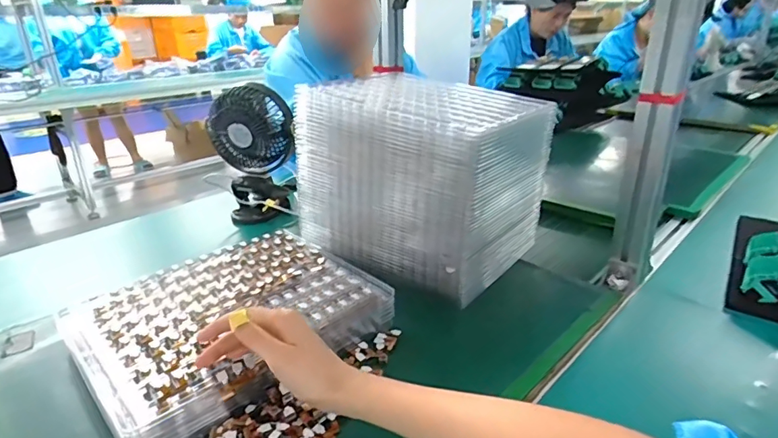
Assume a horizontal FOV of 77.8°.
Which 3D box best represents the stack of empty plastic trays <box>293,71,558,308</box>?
[{"bbox_3d":[0.048,-0.069,0.689,0.277,0.217,0.229,17,29,36],"label":"stack of empty plastic trays"}]

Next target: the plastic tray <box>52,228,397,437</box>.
[{"bbox_3d":[-0.173,0.105,0.527,0.285,0.048,0.217,-21,31,-40],"label":"plastic tray"}]

